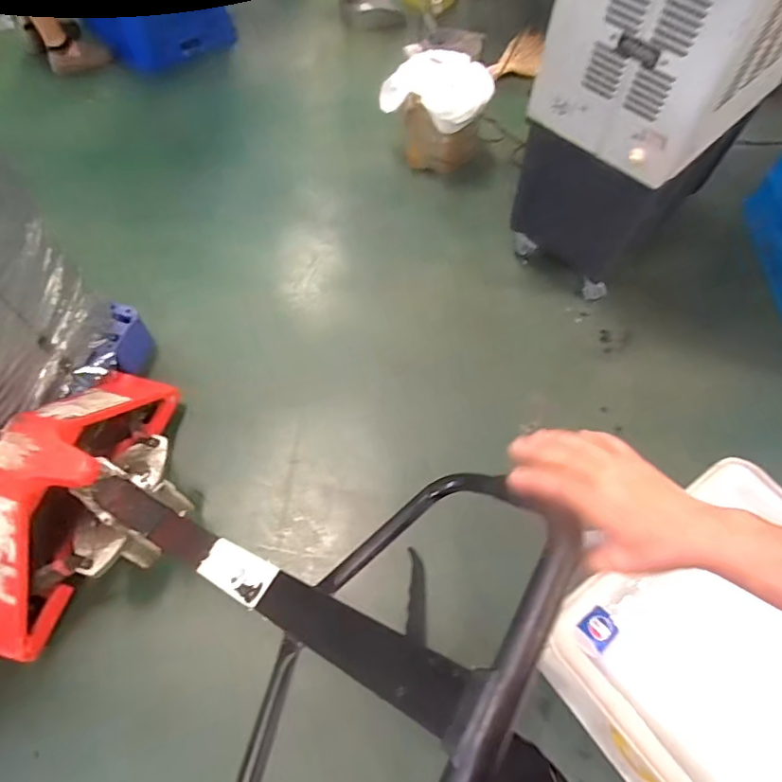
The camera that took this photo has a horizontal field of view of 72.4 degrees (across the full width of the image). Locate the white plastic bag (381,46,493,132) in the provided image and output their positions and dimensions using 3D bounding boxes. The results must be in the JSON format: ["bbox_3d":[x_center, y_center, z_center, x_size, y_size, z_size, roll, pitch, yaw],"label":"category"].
[{"bbox_3d":[0.151,-0.947,1.655,0.312,0.124,0.250,37,65,17],"label":"white plastic bag"}]

